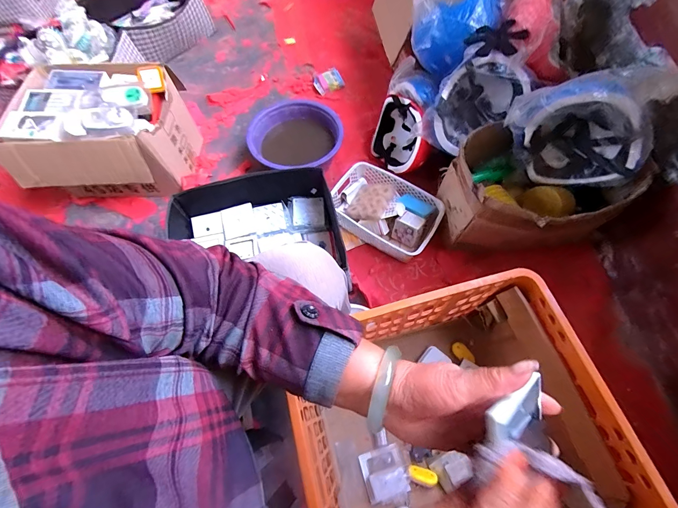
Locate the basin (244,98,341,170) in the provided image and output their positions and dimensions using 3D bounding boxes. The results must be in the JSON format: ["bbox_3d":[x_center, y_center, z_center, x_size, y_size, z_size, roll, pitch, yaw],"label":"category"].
[{"bbox_3d":[-0.132,-0.358,1.026,0.276,0.148,0.251,-1,65,3],"label":"basin"}]

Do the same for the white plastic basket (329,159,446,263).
[{"bbox_3d":[0.129,-0.124,0.882,0.298,0.083,0.218,27,69,15],"label":"white plastic basket"}]

